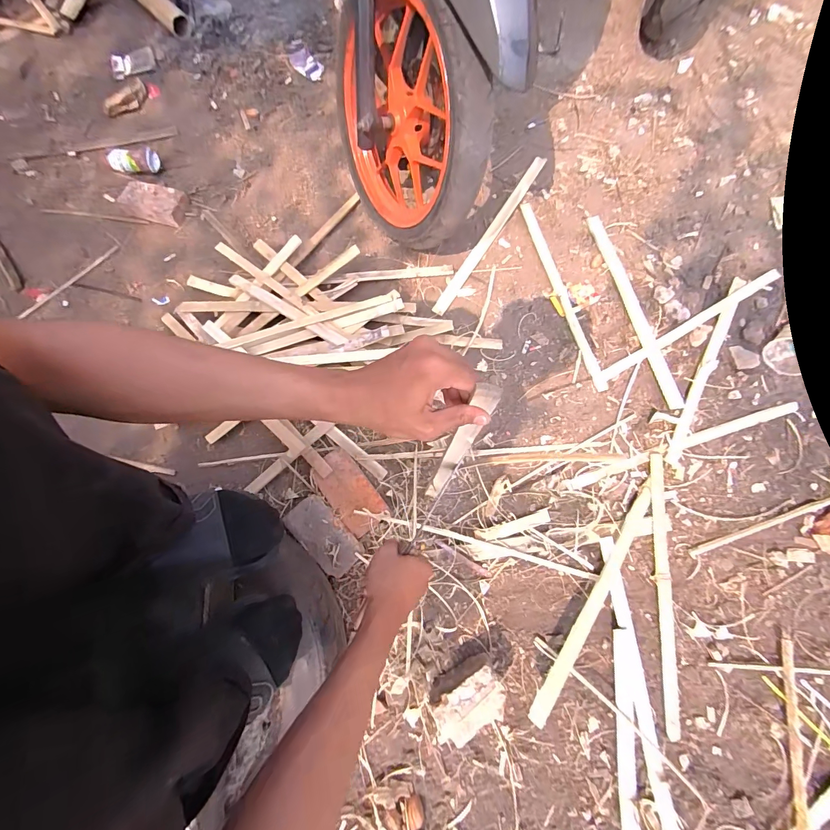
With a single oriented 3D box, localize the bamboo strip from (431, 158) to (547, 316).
[{"bbox_3d":[0.194,-0.465,0.950,0.030,0.010,0.537,32,76,8],"label":"bamboo strip"}]

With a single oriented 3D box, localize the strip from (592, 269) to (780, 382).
[{"bbox_3d":[0.645,-0.211,0.882,0.545,0.008,0.027,-29,76,-9],"label":"strip"}]

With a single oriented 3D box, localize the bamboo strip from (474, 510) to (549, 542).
[{"bbox_3d":[0.198,0.226,0.757,0.155,0.008,0.026,-15,75,-5],"label":"bamboo strip"}]

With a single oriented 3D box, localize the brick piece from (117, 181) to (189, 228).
[{"bbox_3d":[-0.673,-0.547,0.967,0.175,0.038,0.091,17,75,4],"label":"brick piece"}]

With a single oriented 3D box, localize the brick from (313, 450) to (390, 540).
[{"bbox_3d":[-0.132,0.157,0.763,0.085,0.038,0.167,-38,78,-11],"label":"brick"}]

